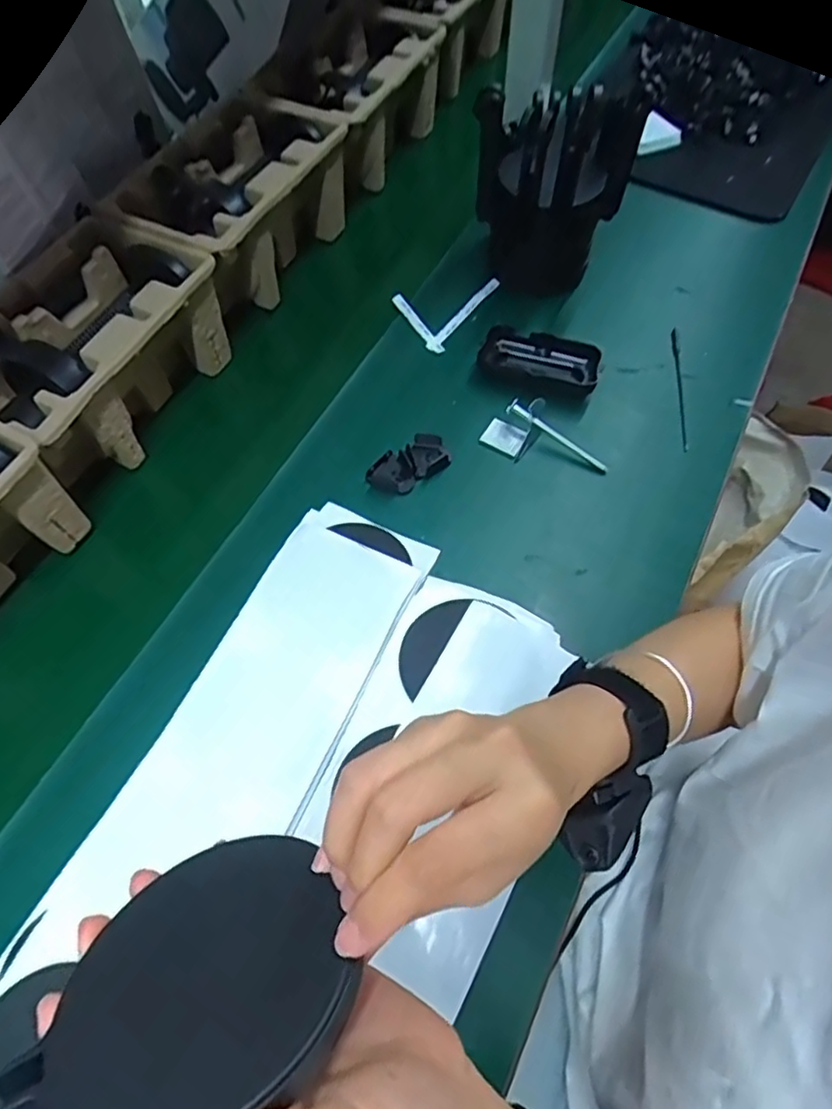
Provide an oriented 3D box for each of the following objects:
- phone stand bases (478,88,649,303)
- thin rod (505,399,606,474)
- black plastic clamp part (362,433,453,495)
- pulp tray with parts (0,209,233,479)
[{"bbox_3d":[0.121,-0.339,0.572,0.094,0.164,0.105,-24,62,-11],"label":"phone stand bases"},{"bbox_3d":[0.121,-0.101,0.532,0.098,0.012,0.007,35,66,4],"label":"thin rod"},{"bbox_3d":[-0.006,-0.078,0.531,0.071,0.013,0.039,-33,64,-15],"label":"black plastic clamp part"},{"bbox_3d":[-0.279,-0.176,0.544,0.152,0.098,0.213,24,64,15],"label":"pulp tray with parts"}]

